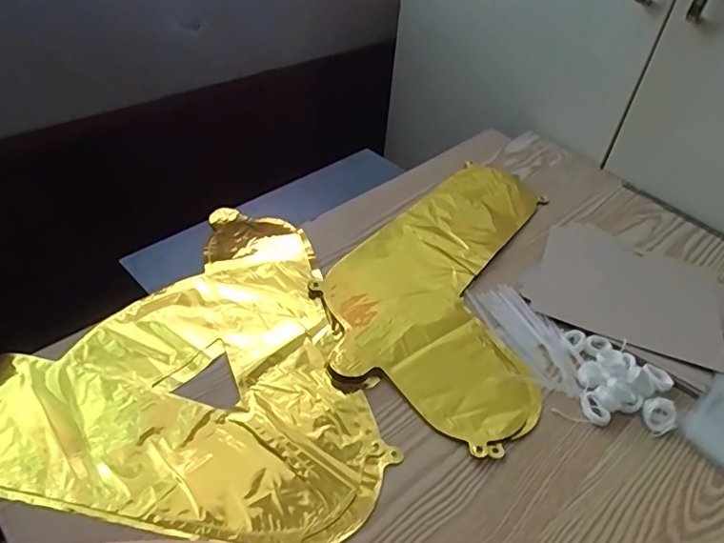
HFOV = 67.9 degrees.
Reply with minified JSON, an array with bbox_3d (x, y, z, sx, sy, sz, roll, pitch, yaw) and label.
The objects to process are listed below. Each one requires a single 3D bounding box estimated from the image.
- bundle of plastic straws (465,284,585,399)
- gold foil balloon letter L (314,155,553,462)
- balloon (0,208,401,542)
[{"bbox_3d":[0.169,0.066,0.540,0.061,0.009,0.143,-15,48,-21],"label":"bundle of plastic straws"},{"bbox_3d":[0.123,-0.003,0.603,0.240,0.009,0.396,27,47,20],"label":"gold foil balloon letter L"},{"bbox_3d":[-0.135,0.063,0.513,0.335,0.017,0.351,11,44,5],"label":"balloon"}]

